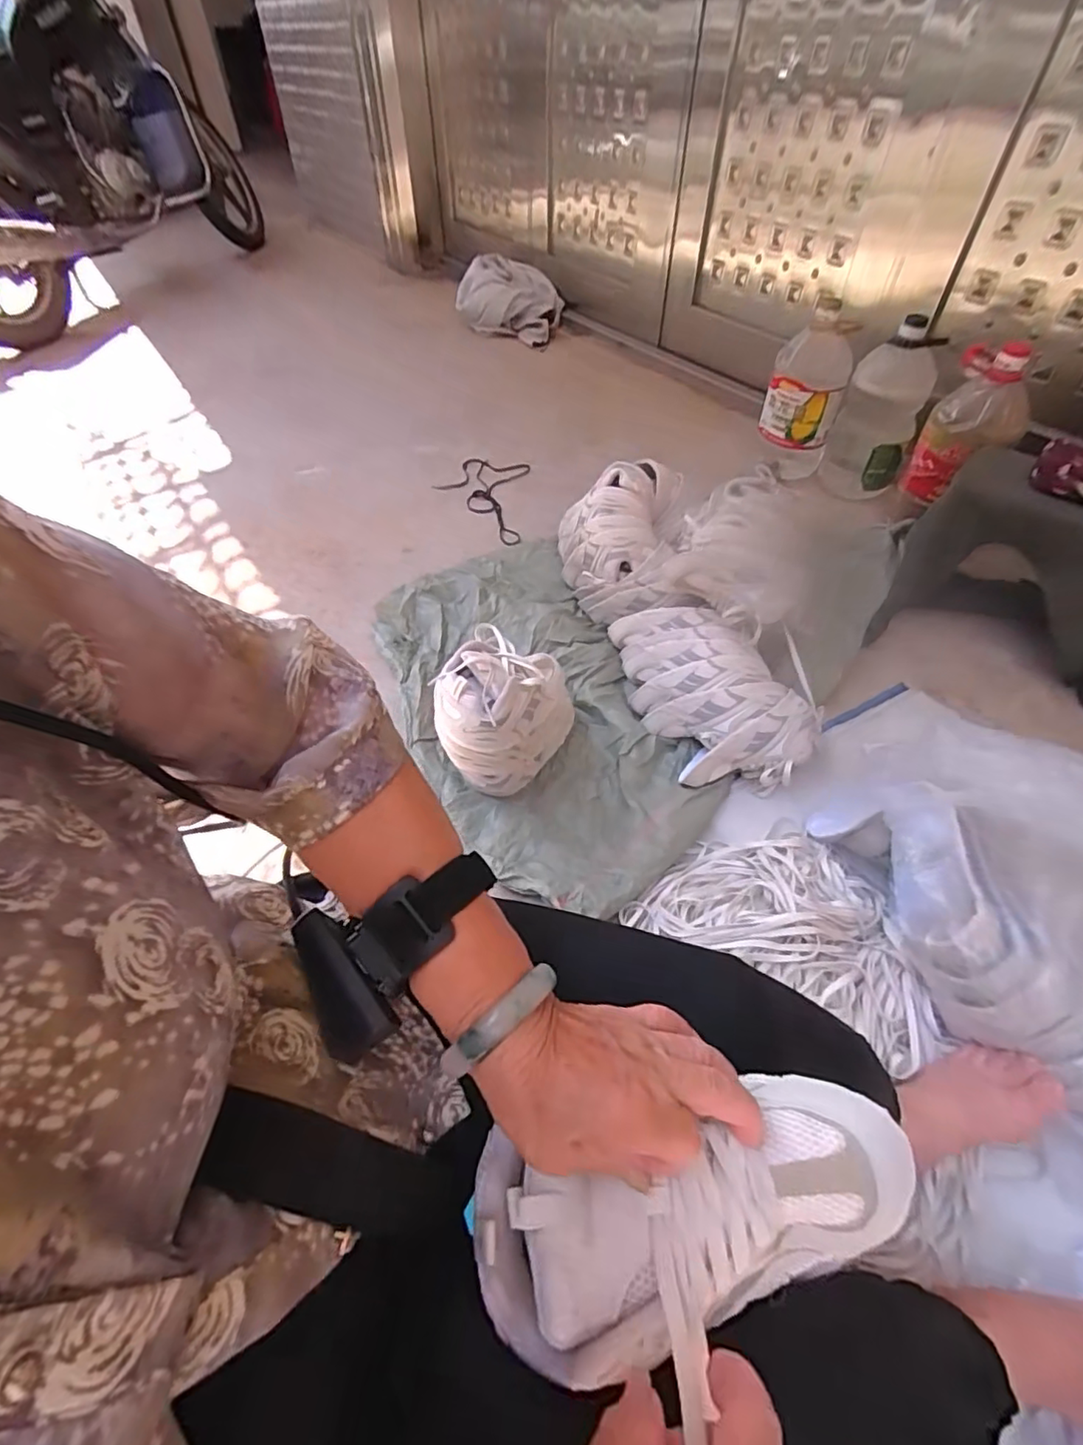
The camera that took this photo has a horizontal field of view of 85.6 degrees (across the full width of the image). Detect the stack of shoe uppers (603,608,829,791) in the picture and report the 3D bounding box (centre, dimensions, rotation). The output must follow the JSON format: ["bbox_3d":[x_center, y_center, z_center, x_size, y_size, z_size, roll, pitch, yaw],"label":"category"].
[{"bbox_3d":[0.248,-0.057,0.920,0.194,0.124,0.361,-23,54,-18],"label":"stack of shoe uppers"}]

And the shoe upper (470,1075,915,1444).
[{"bbox_3d":[0.077,0.242,0.283,0.210,0.060,0.099,-12,51,-9],"label":"shoe upper"}]

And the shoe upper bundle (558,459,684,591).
[{"bbox_3d":[0.135,-0.370,1.126,0.221,0.174,0.300,12,51,10],"label":"shoe upper bundle"}]

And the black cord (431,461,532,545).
[{"bbox_3d":[-0.086,-0.537,1.382,0.210,0.032,0.351,-30,56,-23],"label":"black cord"}]

